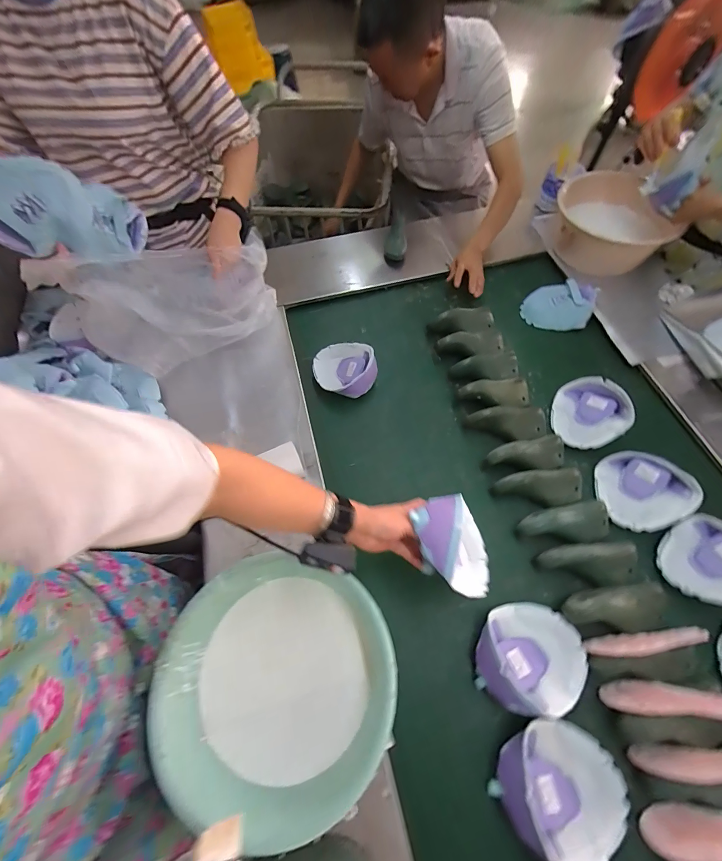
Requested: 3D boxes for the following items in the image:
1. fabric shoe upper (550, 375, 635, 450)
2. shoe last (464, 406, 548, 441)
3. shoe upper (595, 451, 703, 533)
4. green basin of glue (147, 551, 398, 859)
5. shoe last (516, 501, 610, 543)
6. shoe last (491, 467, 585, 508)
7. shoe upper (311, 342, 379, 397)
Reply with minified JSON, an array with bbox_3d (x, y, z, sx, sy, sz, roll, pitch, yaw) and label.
[{"bbox_3d":[0.482,-0.038,0.733,0.153,0.059,0.140,-1,63,2],"label":"fabric shoe upper"},{"bbox_3d":[0.314,-0.014,0.735,0.170,0.049,0.079,-9,64,-2],"label":"shoe last"},{"bbox_3d":[0.531,0.109,0.656,0.146,0.045,0.146,-1,63,2],"label":"shoe upper"},{"bbox_3d":[-0.110,0.343,0.483,0.300,0.091,0.287,-1,63,2],"label":"green basin of glue"},{"bbox_3d":[0.380,0.173,0.635,0.173,0.047,0.070,-12,64,-4],"label":"shoe last"},{"bbox_3d":[0.349,0.112,0.667,0.168,0.047,0.069,-8,64,-2],"label":"shoe last"},{"bbox_3d":[-0.040,-0.149,0.820,0.144,0.064,0.156,-12,64,-4],"label":"shoe upper"}]

